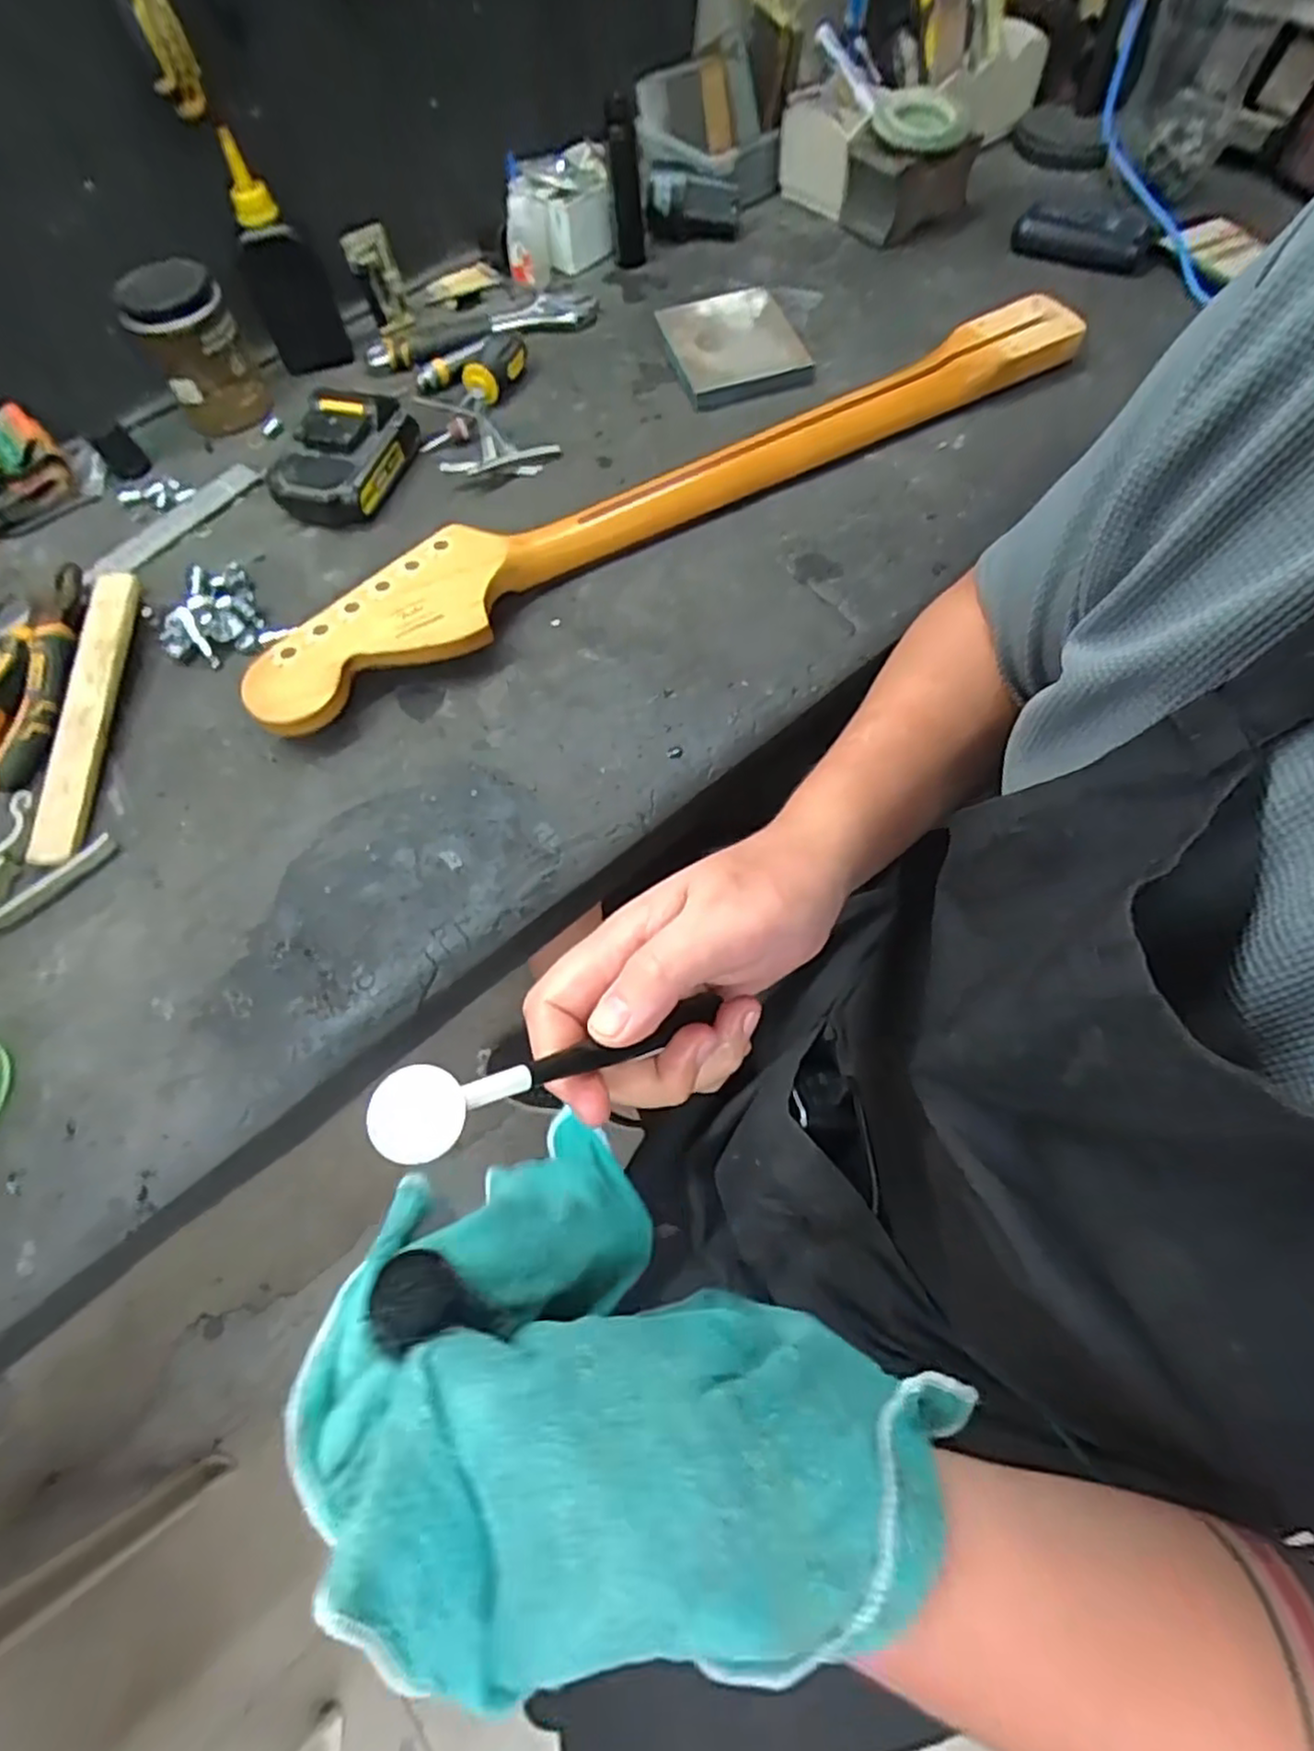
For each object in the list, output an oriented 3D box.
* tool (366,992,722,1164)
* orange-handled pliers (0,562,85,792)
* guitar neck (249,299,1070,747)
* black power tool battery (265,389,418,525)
[{"bbox_3d":[-0.029,0.066,0.244,0.135,0.010,0.025,-5,58,-42],"label":"tool"},{"bbox_3d":[-0.403,-0.133,0.458,0.055,0.016,0.172,-4,65,1],"label":"orange-handled pliers"},{"bbox_3d":[0.023,-0.269,0.490,0.630,0.033,0.085,-31,68,-11],"label":"guitar neck"},{"bbox_3d":[-0.234,-0.313,0.521,0.078,0.041,0.109,17,67,10],"label":"black power tool battery"}]

